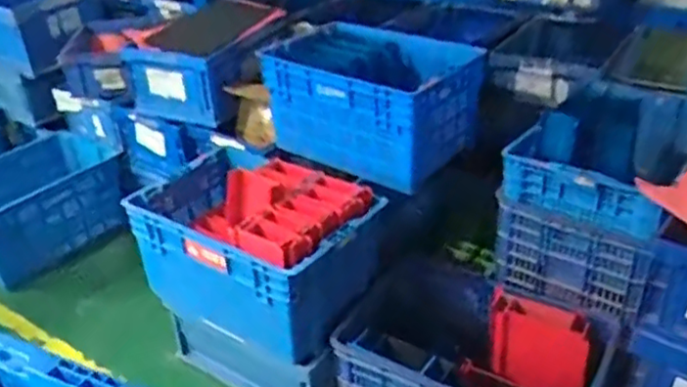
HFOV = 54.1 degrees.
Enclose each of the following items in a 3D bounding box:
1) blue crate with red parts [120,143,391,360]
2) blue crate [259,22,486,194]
[{"bbox_3d":[-0.233,0.125,1.798,0.587,0.381,0.383,17,36,31],"label":"blue crate with red parts"},{"bbox_3d":[0.060,-0.274,1.966,0.587,0.365,0.379,20,38,34],"label":"blue crate"}]

